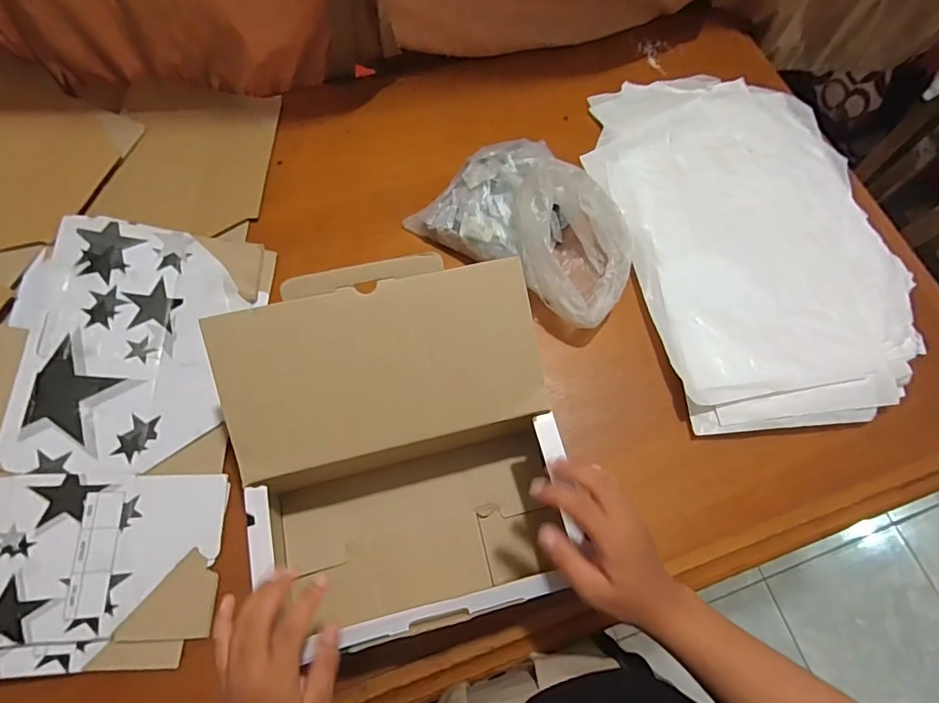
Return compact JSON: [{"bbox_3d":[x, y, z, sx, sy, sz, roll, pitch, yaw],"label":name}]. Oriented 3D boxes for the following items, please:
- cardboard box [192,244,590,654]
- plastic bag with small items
[{"bbox_3d":[-0.058,0.099,0.456,0.276,0.180,0.298,-14,70,-6],"label":"cardboard box"},{"bbox_3d":[0.076,-0.157,0.577,0.264,0.099,0.149,36,73,9],"label":"plastic bag with small items"}]

